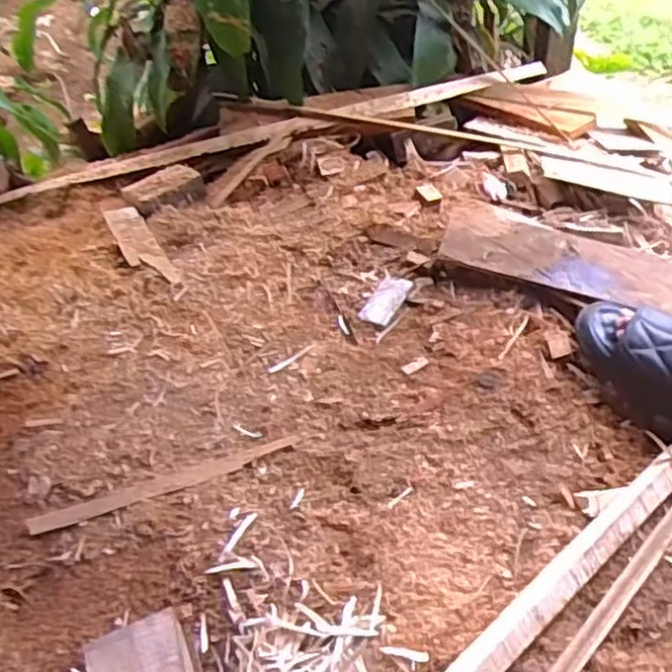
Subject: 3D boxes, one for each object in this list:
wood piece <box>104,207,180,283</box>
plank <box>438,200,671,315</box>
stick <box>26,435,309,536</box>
[{"bbox_3d":[-0.325,-0.158,1.148,0.058,0.008,0.248,-26,51,-15],"label":"wood piece"},{"bbox_3d":[0.358,-0.106,1.042,0.407,0.030,0.152,17,53,20],"label":"plank"},{"bbox_3d":[-0.199,0.176,0.852,0.332,0.009,0.027,-19,49,-10],"label":"stick"}]

